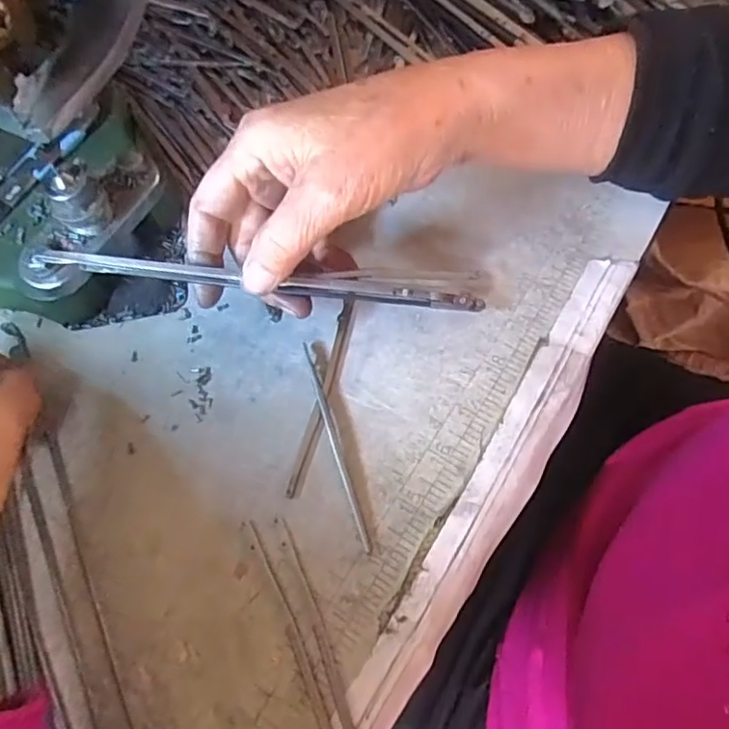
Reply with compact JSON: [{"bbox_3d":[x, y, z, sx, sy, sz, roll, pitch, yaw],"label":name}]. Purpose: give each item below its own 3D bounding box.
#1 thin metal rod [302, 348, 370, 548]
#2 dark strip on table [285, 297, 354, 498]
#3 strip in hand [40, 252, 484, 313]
[{"bbox_3d":[-0.014,0.034,0.264,0.004,0.005,0.097,-16,68,-6],"label":"thin metal rod"},{"bbox_3d":[-0.019,0.012,0.273,0.006,0.004,0.098,13,68,6],"label":"dark strip on table"},{"bbox_3d":[-0.039,-0.036,0.261,0.190,0.005,0.008,5,70,-12],"label":"strip in hand"}]

